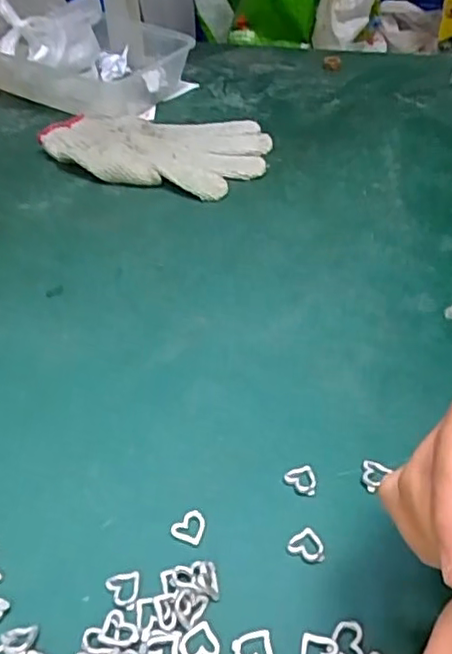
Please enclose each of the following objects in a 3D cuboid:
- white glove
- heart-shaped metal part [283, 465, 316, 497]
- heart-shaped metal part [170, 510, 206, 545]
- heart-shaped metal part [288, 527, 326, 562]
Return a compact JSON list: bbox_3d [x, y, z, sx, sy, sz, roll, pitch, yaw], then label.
[{"bbox_3d":[-0.060,-0.172,0.558,0.200,0.022,0.136,15,45,18],"label":"white glove"},{"bbox_3d":[0.038,0.074,0.299,0.017,0.004,0.014,30,51,31],"label":"heart-shaped metal part"},{"bbox_3d":[-0.017,0.091,0.283,0.014,0.004,0.015,16,45,20],"label":"heart-shaped metal part"},{"bbox_3d":[0.037,0.096,0.272,0.017,0.004,0.014,24,48,26],"label":"heart-shaped metal part"}]

